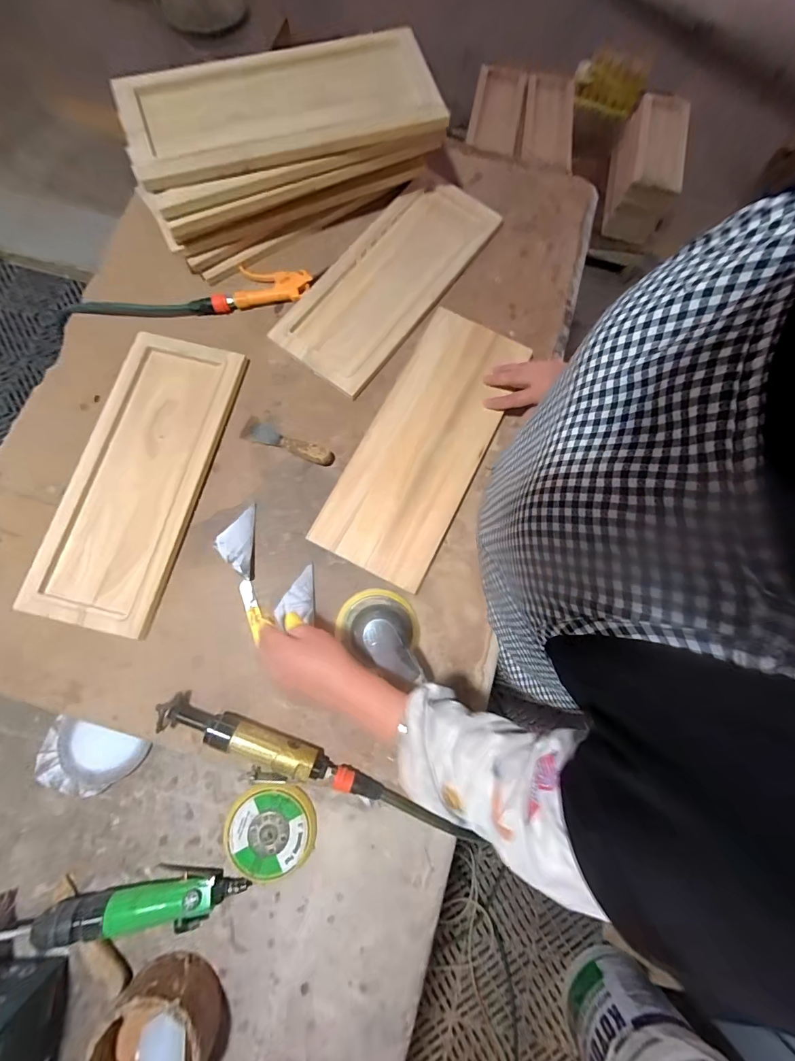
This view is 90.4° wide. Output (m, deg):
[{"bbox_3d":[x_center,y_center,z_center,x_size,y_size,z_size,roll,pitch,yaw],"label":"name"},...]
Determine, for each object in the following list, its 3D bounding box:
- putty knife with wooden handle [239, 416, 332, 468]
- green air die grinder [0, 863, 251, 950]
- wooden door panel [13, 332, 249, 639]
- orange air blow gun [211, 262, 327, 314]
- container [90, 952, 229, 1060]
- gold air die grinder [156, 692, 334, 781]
[{"bbox_3d":[-0.174,-0.140,0.622,0.152,0.025,0.035,21,78,4],"label":"putty knife with wooden handle"},{"bbox_3d":[-0.336,0.450,0.464,0.287,0.051,0.060,-7,78,-2],"label":"green air die grinder"},{"bbox_3d":[-0.391,-0.089,0.597,0.204,0.022,0.454,15,78,3],"label":"wooden door panel"},{"bbox_3d":[-0.226,-0.423,0.683,0.187,0.033,0.081,-10,78,-2],"label":"orange air blow gun"},{"bbox_3d":[-0.263,0.562,0.440,0.125,0.067,0.115,-1,78,-1],"label":"container"},{"bbox_3d":[-0.199,0.279,0.508,0.228,0.039,0.059,21,78,4],"label":"gold air die grinder"}]

